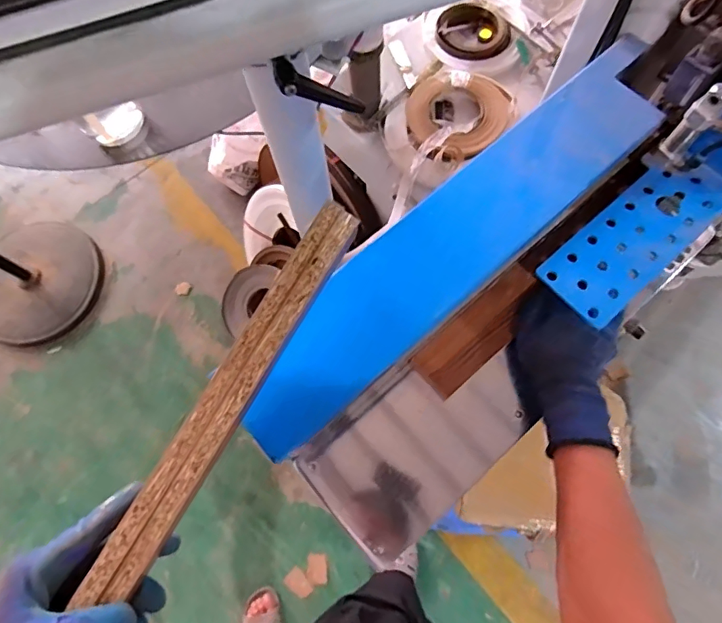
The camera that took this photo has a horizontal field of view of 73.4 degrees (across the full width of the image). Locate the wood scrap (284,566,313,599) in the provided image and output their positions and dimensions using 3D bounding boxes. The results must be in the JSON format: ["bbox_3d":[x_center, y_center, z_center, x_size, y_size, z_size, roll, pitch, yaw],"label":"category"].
[{"bbox_3d":[-0.163,0.717,1.276,0.074,0.009,0.054,40,78,13],"label":"wood scrap"}]

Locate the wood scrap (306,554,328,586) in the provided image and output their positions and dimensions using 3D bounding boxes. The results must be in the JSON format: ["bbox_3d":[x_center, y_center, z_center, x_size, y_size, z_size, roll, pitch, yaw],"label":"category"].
[{"bbox_3d":[-0.118,0.692,1.302,0.056,0.009,0.075,0,73,2],"label":"wood scrap"}]

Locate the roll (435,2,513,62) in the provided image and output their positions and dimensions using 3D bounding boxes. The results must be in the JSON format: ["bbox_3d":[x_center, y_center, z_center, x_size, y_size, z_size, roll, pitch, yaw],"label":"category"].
[{"bbox_3d":[0.247,-0.608,1.057,0.155,0.028,0.136,33,77,11],"label":"roll"}]

